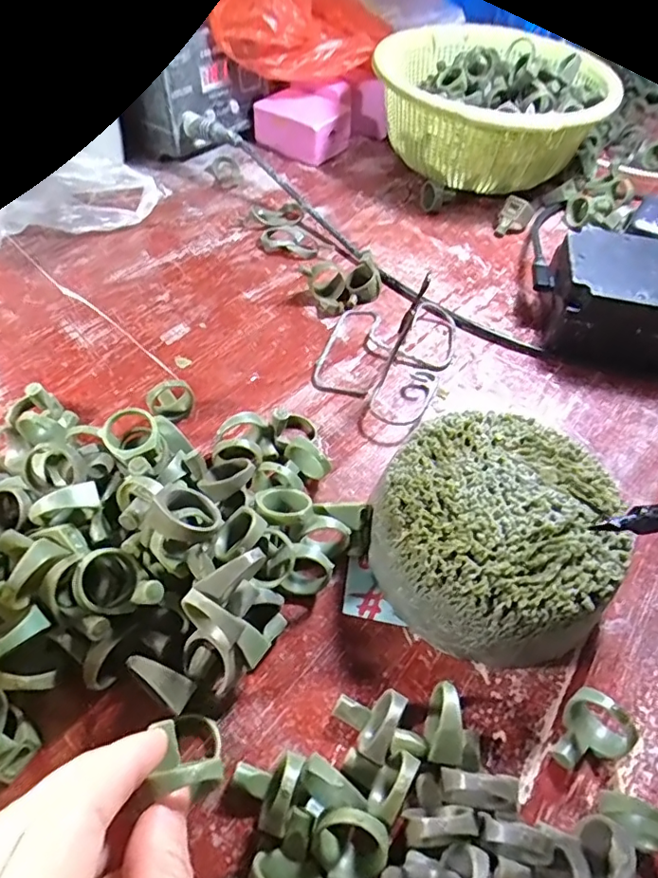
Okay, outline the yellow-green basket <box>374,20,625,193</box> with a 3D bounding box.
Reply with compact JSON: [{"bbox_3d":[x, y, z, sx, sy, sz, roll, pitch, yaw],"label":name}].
[{"bbox_3d":[0.129,-0.277,0.462,0.170,0.095,0.163,2,52,-3],"label":"yellow-green basket"}]

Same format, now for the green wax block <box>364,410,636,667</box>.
[{"bbox_3d":[0.070,0.039,0.238,0.097,0.046,0.101,15,52,7],"label":"green wax block"}]

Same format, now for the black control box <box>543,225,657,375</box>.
[{"bbox_3d":[0.183,-0.089,0.344,0.086,0.051,0.082,9,52,2],"label":"black control box"}]

